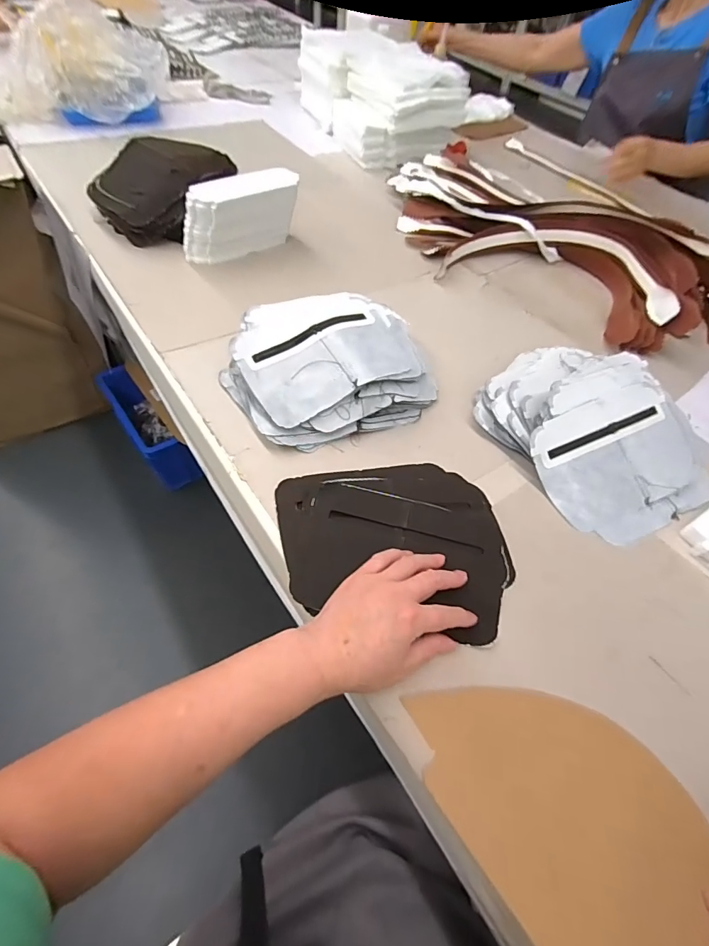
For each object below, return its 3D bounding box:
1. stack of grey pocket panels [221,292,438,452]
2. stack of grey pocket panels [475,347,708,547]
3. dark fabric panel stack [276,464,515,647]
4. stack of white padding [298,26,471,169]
[{"bbox_3d":[-0.026,-0.131,0.551,0.251,0.079,0.186,-17,58,-18],"label":"stack of grey pocket panels"},{"bbox_3d":[0.302,-0.070,0.542,0.242,0.069,0.274,-23,59,-21],"label":"stack of grey pocket panels"},{"bbox_3d":[0.044,0.071,0.438,0.220,0.023,0.196,-7,55,-10],"label":"dark fabric panel stack"},{"bbox_3d":[0.060,-0.899,1.052,0.246,0.167,0.452,-18,58,-18],"label":"stack of white padding"}]

